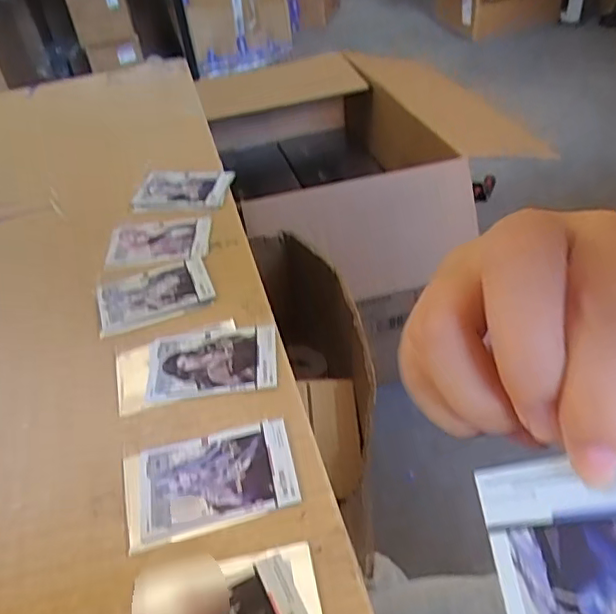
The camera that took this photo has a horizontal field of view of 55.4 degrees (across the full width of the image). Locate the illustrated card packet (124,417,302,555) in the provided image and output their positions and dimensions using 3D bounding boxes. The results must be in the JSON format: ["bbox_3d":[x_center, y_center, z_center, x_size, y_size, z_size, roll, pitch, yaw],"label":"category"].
[{"bbox_3d":[-0.064,0.110,0.380,0.108,0.004,0.070,-14,42,-8],"label":"illustrated card packet"}]

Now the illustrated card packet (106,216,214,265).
[{"bbox_3d":[-0.149,-0.068,0.589,0.098,0.004,0.070,-6,42,1],"label":"illustrated card packet"}]

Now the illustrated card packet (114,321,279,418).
[{"bbox_3d":[-0.089,0.042,0.459,0.126,0.006,0.074,-9,42,-2],"label":"illustrated card packet"}]

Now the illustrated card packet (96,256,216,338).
[{"bbox_3d":[-0.139,-0.014,0.527,0.101,0.006,0.074,-18,43,-11],"label":"illustrated card packet"}]

